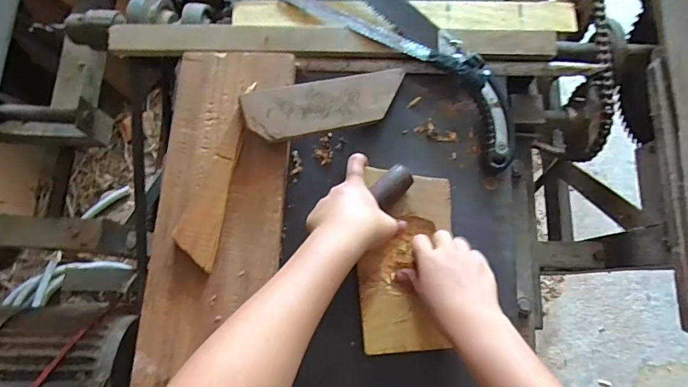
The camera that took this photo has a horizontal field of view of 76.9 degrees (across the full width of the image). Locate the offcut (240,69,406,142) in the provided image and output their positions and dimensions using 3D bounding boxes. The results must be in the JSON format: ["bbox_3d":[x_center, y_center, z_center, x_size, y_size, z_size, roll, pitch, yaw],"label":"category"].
[{"bbox_3d":[-0.017,-0.107,0.525,0.203,0.010,0.061,-15,87,-20],"label":"offcut"}]

